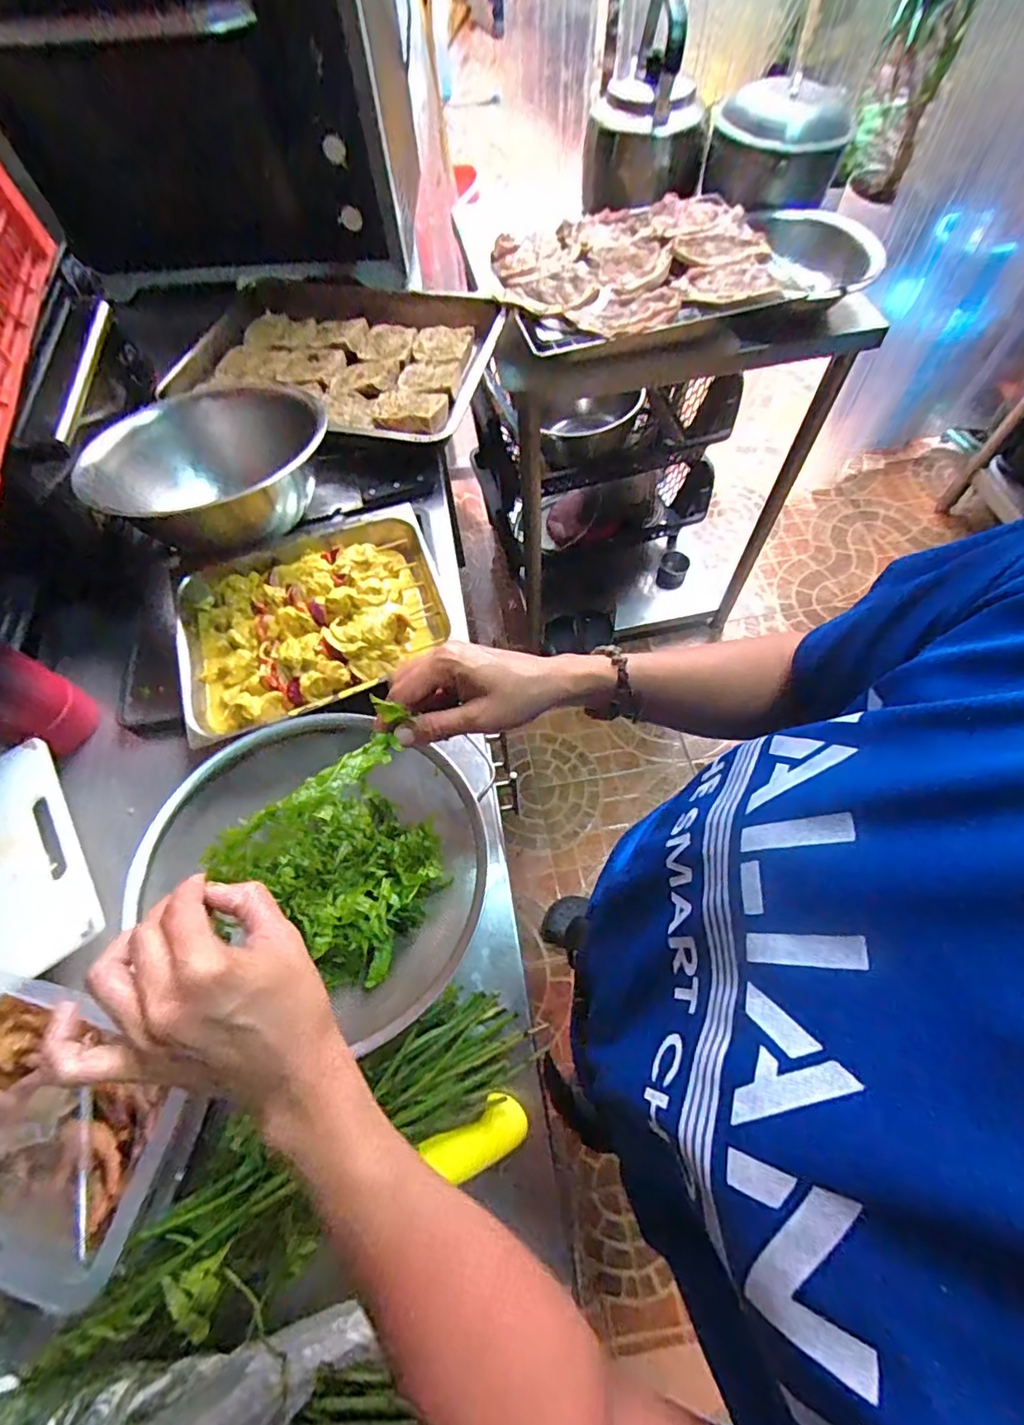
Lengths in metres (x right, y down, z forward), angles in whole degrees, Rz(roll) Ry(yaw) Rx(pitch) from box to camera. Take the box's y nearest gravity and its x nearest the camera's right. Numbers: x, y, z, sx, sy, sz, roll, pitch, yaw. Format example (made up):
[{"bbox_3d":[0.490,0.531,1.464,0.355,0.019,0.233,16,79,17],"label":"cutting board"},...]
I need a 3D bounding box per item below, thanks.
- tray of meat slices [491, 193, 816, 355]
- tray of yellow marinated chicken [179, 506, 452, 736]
[{"bbox_3d":[0.207,-0.637,0.790,0.443,0.057,0.260,-16,64,-6],"label":"tray of meat slices"},{"bbox_3d":[-0.211,-0.105,0.584,0.273,0.043,0.232,-16,64,-6],"label":"tray of yellow marinated chicken"}]

